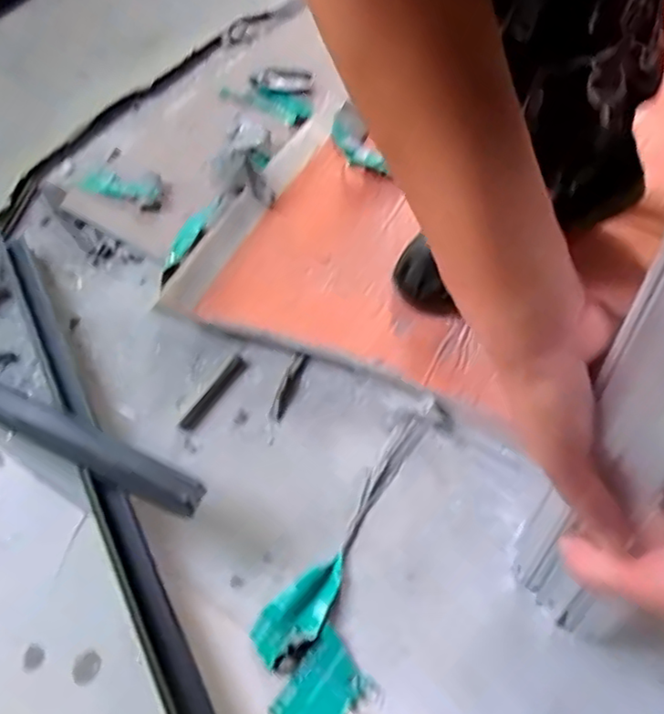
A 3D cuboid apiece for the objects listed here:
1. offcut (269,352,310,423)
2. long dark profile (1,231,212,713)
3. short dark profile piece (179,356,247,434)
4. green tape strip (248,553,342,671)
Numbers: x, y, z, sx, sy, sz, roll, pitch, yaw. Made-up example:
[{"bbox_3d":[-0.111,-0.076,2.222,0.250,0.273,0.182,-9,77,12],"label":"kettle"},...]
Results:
[{"bbox_3d":[-0.037,0.023,0.538,0.015,0.009,0.066,15,59,10],"label":"offcut"},{"bbox_3d":[-0.196,0.061,0.502,0.027,0.023,0.492,-25,59,-15],"label":"long dark profile"},{"bbox_3d":[-0.100,0.031,0.536,0.014,0.005,0.078,29,62,18],"label":"short dark profile piece"},{"bbox_3d":[-0.020,0.171,0.436,0.034,0.010,0.080,38,65,22],"label":"green tape strip"}]

